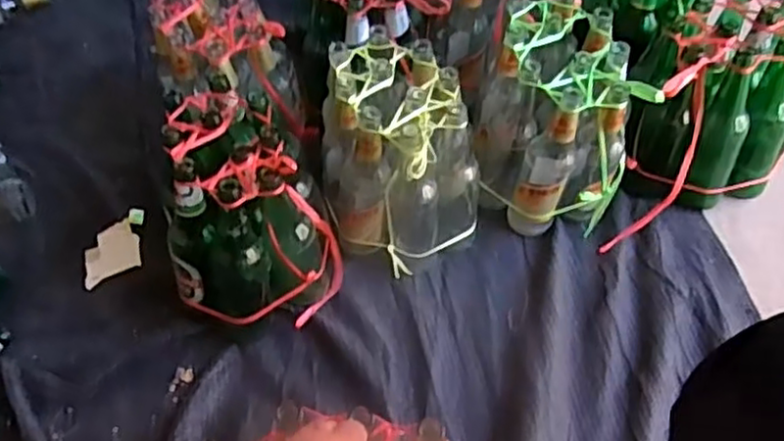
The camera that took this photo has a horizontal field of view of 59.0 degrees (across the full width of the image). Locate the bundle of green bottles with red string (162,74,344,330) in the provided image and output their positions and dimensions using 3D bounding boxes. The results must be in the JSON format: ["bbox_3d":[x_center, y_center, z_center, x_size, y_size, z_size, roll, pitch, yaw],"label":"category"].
[{"bbox_3d":[-0.198,-0.018,0.937,0.211,0.245,0.257,-14,55,-5],"label":"bundle of green bottles with red string"}]

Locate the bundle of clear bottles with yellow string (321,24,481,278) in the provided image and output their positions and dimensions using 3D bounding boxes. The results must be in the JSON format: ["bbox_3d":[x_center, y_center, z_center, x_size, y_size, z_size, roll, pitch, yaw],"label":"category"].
[{"bbox_3d":[-0.002,-0.090,0.976,0.191,0.244,0.247,-18,55,-8],"label":"bundle of clear bottles with yellow string"}]

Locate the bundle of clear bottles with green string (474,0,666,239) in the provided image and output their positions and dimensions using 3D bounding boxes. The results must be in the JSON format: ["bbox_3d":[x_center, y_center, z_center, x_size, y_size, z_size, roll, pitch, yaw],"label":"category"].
[{"bbox_3d":[0.228,-0.146,0.999,0.197,0.247,0.237,0,55,5],"label":"bundle of clear bottles with green string"}]

